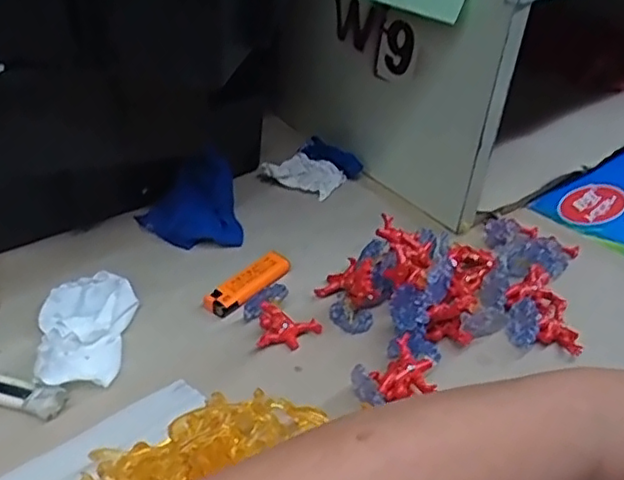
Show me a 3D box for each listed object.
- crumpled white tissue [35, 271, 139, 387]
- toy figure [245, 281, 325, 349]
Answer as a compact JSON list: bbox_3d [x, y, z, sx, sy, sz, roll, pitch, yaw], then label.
[{"bbox_3d":[-0.167,0.063,0.474,0.066,0.021,0.106,-3,38,-10],"label":"crumpled white tissue"},{"bbox_3d":[-0.023,0.059,0.492,0.048,0.025,0.049,-17,42,-25],"label":"toy figure"}]

